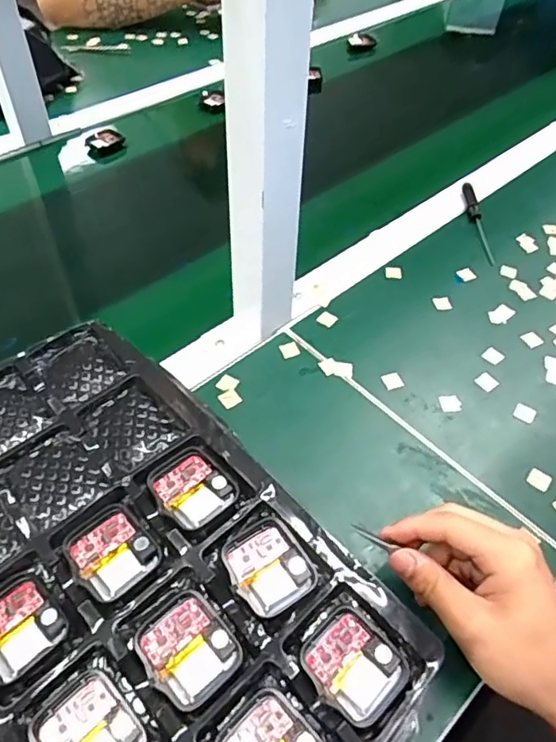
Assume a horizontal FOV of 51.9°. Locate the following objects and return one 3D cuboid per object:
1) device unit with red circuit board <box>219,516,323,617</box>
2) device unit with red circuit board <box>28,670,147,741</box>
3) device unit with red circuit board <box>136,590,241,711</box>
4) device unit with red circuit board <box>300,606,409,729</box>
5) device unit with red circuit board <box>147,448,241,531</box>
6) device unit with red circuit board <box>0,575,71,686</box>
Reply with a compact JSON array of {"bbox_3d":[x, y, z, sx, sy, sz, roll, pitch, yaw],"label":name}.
[{"bbox_3d":[-0.005,0.096,0.281,0.037,0.009,0.041,-29,57,-24],"label":"device unit with red circuit board"},{"bbox_3d":[-0.078,0.149,0.235,0.042,0.008,0.036,37,58,25],"label":"device unit with red circuit board"},{"bbox_3d":[-0.040,0.125,0.257,0.036,0.009,0.041,-32,58,-26],"label":"device unit with red circuit board"},{"bbox_3d":[0.034,0.132,0.257,0.037,0.009,0.041,-33,59,-26],"label":"device unit with red circuit board"},{"bbox_3d":[-0.045,0.061,0.301,0.036,0.004,0.041,-33,59,-26],"label":"device unit with red circuit board"},{"bbox_3d":[-0.118,0.115,0.258,0.036,0.005,0.040,-35,60,-27],"label":"device unit with red circuit board"}]

